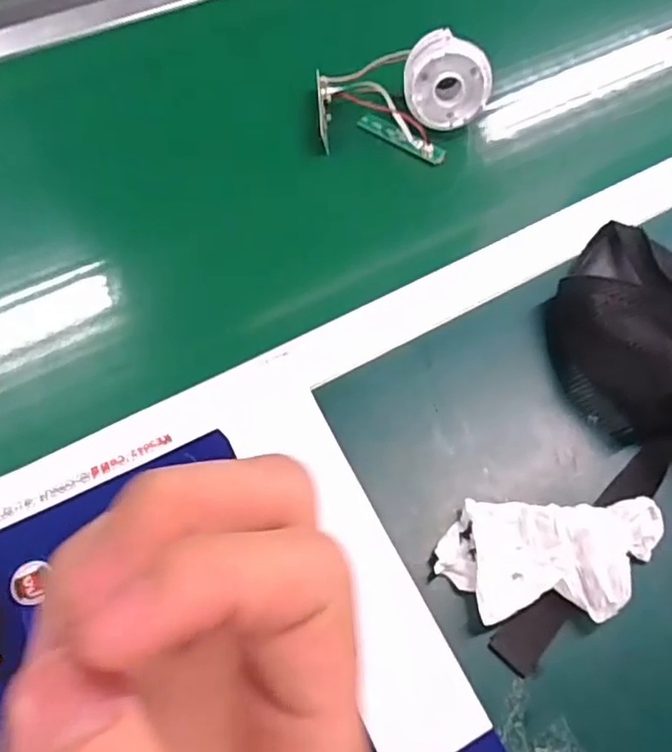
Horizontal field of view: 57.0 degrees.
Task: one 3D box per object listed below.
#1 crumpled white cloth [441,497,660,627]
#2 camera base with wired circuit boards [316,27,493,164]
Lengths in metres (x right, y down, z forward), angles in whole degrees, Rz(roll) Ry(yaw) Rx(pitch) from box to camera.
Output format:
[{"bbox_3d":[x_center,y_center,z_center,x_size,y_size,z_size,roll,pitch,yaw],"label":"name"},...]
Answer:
[{"bbox_3d":[0.129,0.109,0.369,0.132,0.027,0.065,1,64,-2],"label":"crumpled white cloth"},{"bbox_3d":[0.054,-0.231,0.511,0.140,0.070,0.073,6,64,0],"label":"camera base with wired circuit boards"}]

